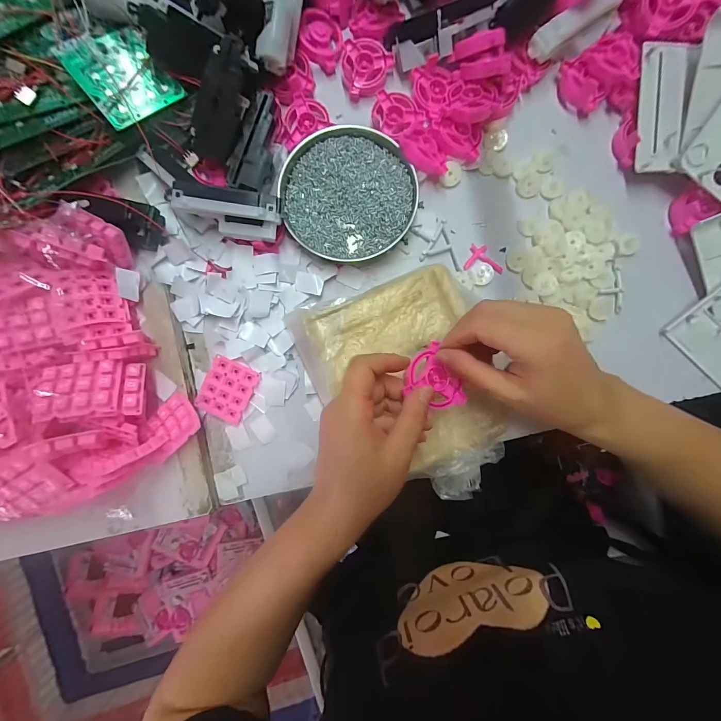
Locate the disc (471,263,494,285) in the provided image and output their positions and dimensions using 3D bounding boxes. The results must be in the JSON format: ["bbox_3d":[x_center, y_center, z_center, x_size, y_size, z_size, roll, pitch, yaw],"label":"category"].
[{"bbox_3d":[0.128,-0.090,0.345,0.022,0.004,0.024,0,90,1],"label":"disc"}]

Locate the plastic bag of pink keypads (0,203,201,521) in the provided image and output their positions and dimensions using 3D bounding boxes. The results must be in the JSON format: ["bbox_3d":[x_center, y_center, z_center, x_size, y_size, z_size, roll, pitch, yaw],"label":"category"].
[{"bbox_3d":[-0.294,0.010,0.294,0.218,0.101,0.243,-21,92,-2],"label":"plastic bag of pink keypads"}]

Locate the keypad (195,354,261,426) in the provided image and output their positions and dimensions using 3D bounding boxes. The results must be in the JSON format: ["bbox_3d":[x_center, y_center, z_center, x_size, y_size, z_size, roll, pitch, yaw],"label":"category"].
[{"bbox_3d":[-0.138,0.031,0.345,0.049,0.005,0.061,24,90,1],"label":"keypad"}]

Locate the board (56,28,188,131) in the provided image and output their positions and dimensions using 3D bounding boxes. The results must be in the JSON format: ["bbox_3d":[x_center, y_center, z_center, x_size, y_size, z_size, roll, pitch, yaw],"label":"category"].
[{"bbox_3d":[-0.210,-0.253,0.295,0.071,0.004,0.068,-43,105,-16],"label":"board"}]

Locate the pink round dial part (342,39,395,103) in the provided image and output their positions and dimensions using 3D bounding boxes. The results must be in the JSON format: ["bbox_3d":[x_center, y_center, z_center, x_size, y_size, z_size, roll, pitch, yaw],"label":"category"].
[{"bbox_3d":[0.007,-0.302,0.344,0.052,0.018,0.053,0,90,1],"label":"pink round dial part"}]

